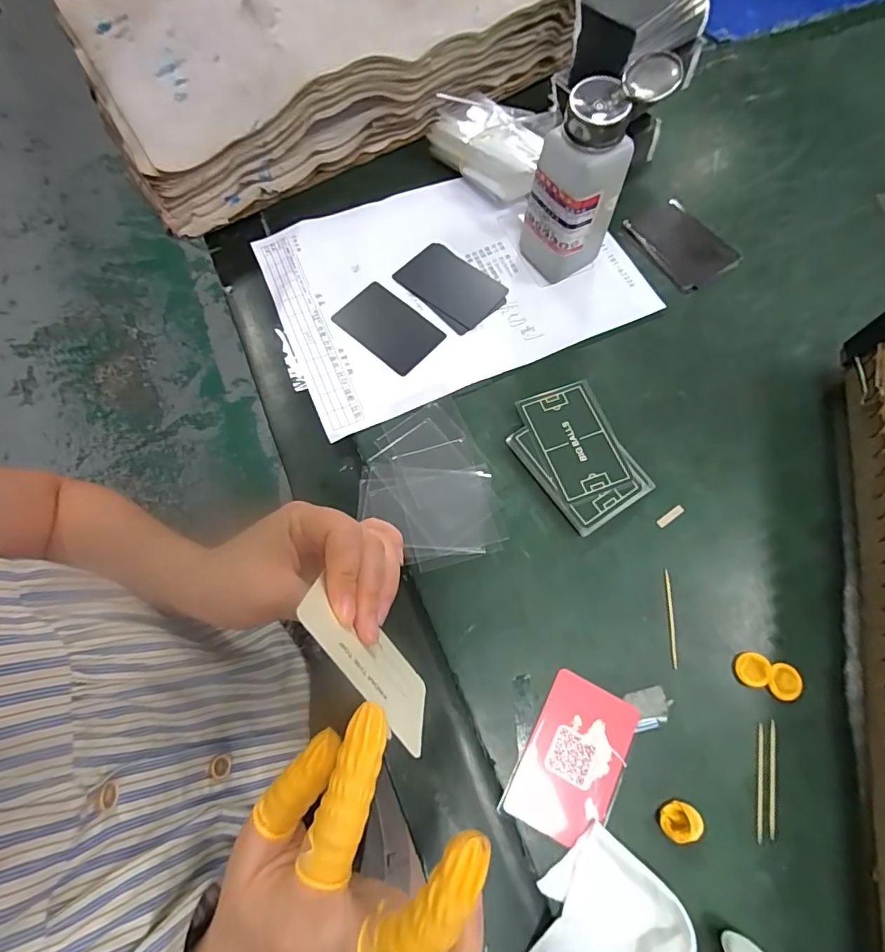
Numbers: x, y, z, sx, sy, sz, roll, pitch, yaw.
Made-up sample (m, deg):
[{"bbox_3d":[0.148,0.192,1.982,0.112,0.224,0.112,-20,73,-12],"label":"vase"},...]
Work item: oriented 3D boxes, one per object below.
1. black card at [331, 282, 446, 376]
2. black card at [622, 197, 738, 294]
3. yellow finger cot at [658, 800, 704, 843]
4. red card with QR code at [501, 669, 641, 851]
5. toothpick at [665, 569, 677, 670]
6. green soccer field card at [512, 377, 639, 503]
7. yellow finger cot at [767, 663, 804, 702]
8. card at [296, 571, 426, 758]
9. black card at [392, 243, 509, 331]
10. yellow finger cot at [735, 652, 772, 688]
[{"bbox_3d":[-0.044,-0.123,0.392,0.083,0.004,0.054,39,75,13],"label":"black card"},{"bbox_3d":[0.213,-0.208,0.422,0.063,0.006,0.090,-32,74,-4],"label":"black card"},{"bbox_3d":[0.134,0.195,0.267,0.017,0.014,0.020,30,73,10],"label":"yellow finger cot"},{"bbox_3d":[0.079,0.170,0.283,0.054,0.004,0.086,28,72,9],"label":"red card with QR code"},{"bbox_3d":[0.151,0.093,0.312,0.004,0.004,0.062,4,70,1],"label":"toothpick"},{"bbox_3d":[0.097,-0.025,0.343,0.057,0.005,0.085,-20,72,-6],"label":"green soccer field card"},{"bbox_3d":[0.215,0.129,0.295,0.020,0.004,0.021,16,71,6],"label":"yellow finger cot"},{"bbox_3d":[-0.034,0.085,0.224,0.004,0.049,0.083,-35,100,9],"label":"card"},{"bbox_3d":[0.007,-0.165,0.407,0.086,0.004,0.053,39,75,13],"label":"black card"},{"bbox_3d":[0.196,0.122,0.298,0.020,0.004,0.020,0,70,0],"label":"yellow finger cot"}]

